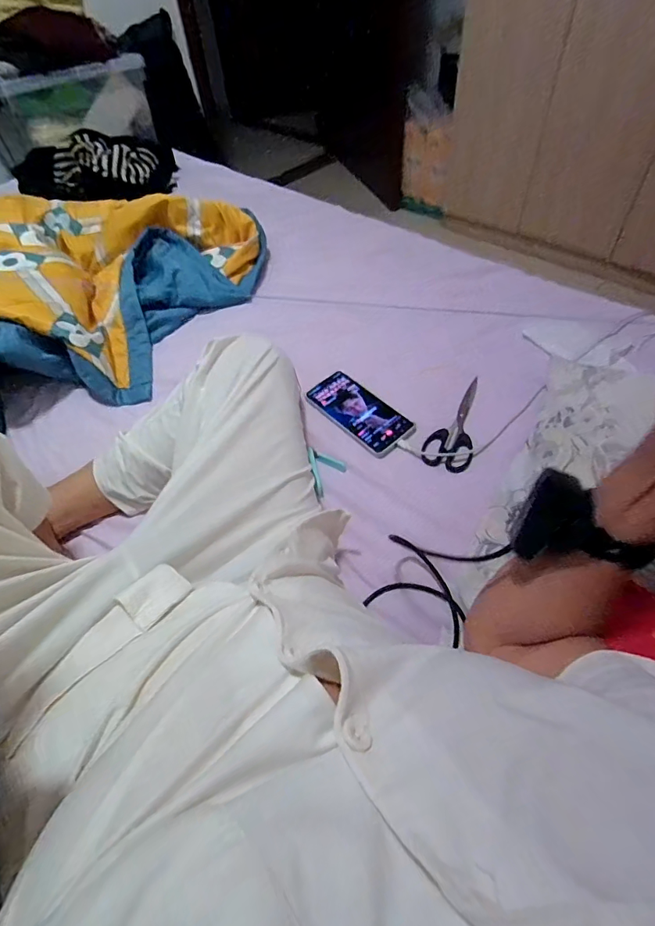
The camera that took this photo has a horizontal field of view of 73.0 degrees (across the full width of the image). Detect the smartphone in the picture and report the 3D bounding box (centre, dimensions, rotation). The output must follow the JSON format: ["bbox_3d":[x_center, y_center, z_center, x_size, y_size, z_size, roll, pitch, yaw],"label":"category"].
[{"bbox_3d":[0.045,-0.076,0.649,0.079,0.013,0.162,-36,57,-21],"label":"smartphone"}]

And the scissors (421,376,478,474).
[{"bbox_3d":[0.178,-0.057,0.628,0.064,0.016,0.169,8,56,19],"label":"scissors"}]

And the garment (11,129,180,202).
[{"bbox_3d":[-0.574,-0.736,1.112,0.387,0.110,0.217,-23,54,-13],"label":"garment"}]

